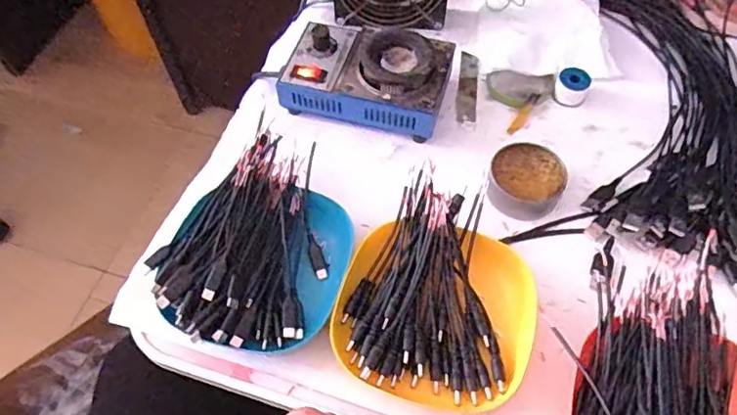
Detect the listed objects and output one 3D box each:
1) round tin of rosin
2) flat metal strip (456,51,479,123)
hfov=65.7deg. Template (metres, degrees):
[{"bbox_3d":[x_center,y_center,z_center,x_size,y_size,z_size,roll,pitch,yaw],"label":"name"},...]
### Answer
[{"bbox_3d":[0.135,-0.023,0.490,0.061,0.020,0.065,-1,58,1],"label":"round tin of rosin"},{"bbox_3d":[0.100,-0.120,0.571,0.018,0.005,0.097,6,59,5],"label":"flat metal strip"}]

